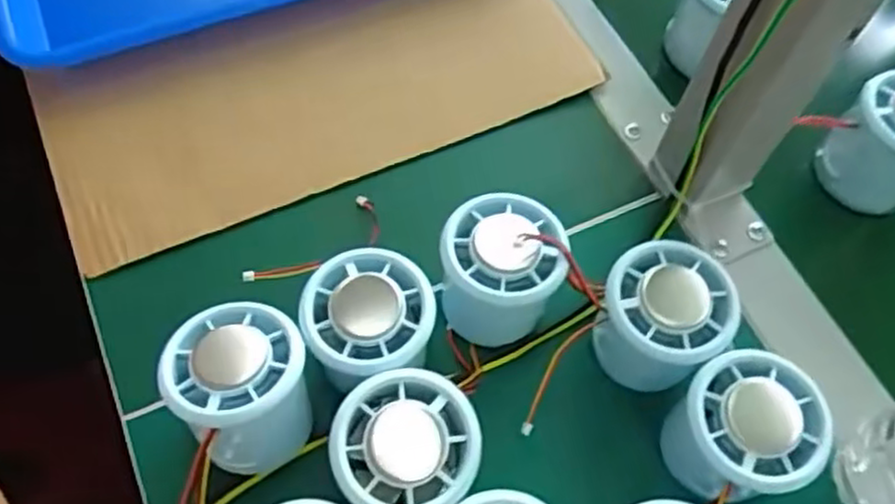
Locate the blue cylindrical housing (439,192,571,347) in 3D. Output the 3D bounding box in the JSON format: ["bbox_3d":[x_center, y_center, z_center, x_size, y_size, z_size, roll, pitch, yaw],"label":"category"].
[{"bbox_3d":[0.024,0.010,0.351,0.054,0.062,0.050,2,62,-3],"label":"blue cylindrical housing"}]

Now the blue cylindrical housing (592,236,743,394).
[{"bbox_3d":[0.097,0.029,0.340,0.053,0.057,0.052,2,62,-3],"label":"blue cylindrical housing"}]

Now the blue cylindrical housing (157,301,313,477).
[{"bbox_3d":[-0.086,0.057,0.315,0.054,0.055,0.058,2,62,-3],"label":"blue cylindrical housing"}]

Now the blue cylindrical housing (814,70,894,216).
[{"bbox_3d":[0.236,-0.057,0.394,0.055,0.061,0.052,2,62,-3],"label":"blue cylindrical housing"}]

